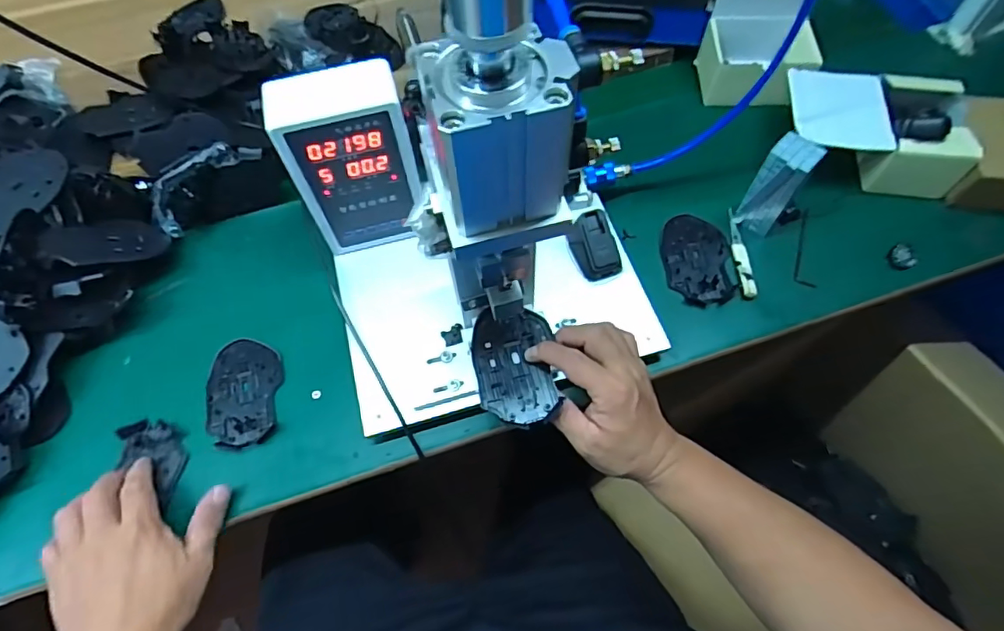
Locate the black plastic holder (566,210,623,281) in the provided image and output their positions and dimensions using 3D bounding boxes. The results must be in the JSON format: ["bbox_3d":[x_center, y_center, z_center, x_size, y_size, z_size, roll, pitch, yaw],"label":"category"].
[{"bbox_3d":[0.096,-0.072,0.546,0.043,0.038,0.064,-23,64,-10],"label":"black plastic holder"}]

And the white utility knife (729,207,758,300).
[{"bbox_3d":[0.261,-0.069,0.580,0.015,0.007,0.108,-1,62,2],"label":"white utility knife"}]

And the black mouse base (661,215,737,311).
[{"bbox_3d":[0.212,-0.063,0.580,0.071,0.013,0.113,0,62,2],"label":"black mouse base"}]

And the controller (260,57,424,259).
[{"bbox_3d":[-0.141,-0.143,0.504,0.101,0.160,0.059,-12,63,-4],"label":"controller"}]

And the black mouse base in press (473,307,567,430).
[{"bbox_3d":[0.011,0.045,0.466,0.069,0.010,0.106,-7,62,-2],"label":"black mouse base in press"}]

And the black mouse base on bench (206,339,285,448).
[{"bbox_3d":[-0.257,0.075,0.529,0.070,0.008,0.106,-7,62,-1],"label":"black mouse base on bench"}]

